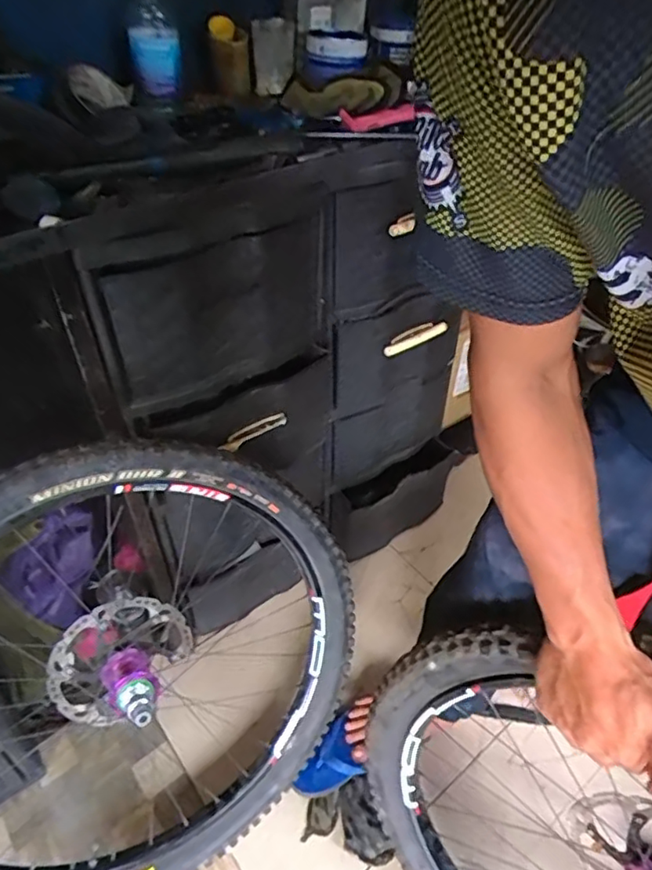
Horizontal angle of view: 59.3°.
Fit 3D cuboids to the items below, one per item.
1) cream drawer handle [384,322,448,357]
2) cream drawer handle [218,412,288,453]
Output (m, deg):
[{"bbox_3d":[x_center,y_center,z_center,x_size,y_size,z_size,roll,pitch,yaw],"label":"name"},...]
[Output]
[{"bbox_3d":[0.155,-0.172,1.021,0.149,0.028,0.025,-28,50,-27],"label":"cream drawer handle"},{"bbox_3d":[-0.107,-0.005,0.847,0.115,0.021,0.015,-32,52,-30],"label":"cream drawer handle"}]

